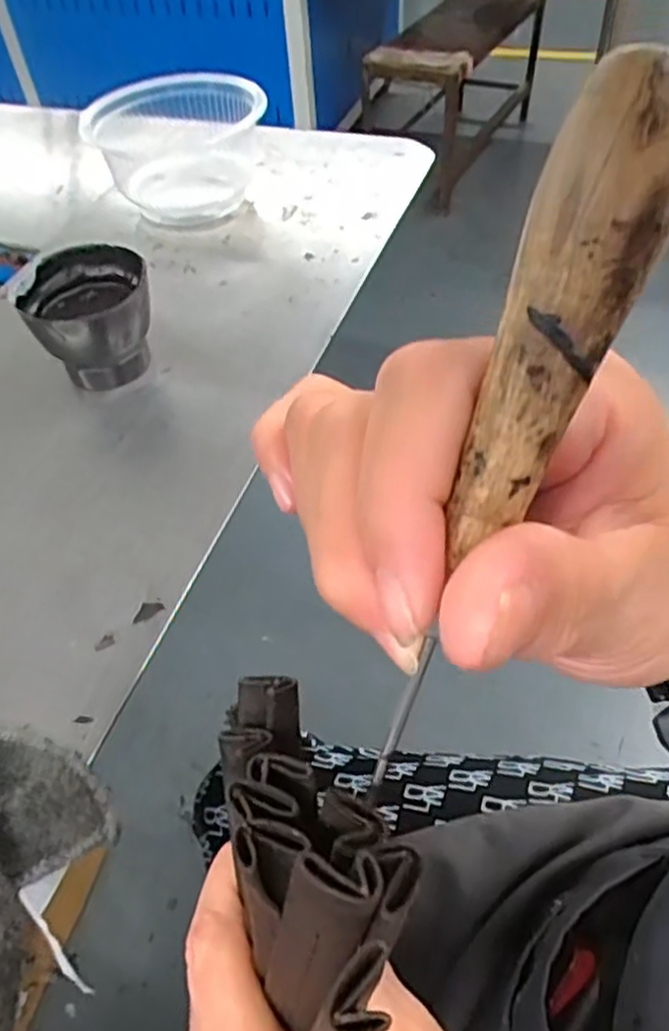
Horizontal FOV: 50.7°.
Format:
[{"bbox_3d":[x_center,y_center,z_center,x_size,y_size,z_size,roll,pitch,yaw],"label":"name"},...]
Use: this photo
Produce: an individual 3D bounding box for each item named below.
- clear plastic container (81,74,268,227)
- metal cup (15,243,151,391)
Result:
[{"bbox_3d":[-0.106,-0.255,0.482,0.110,0.063,0.110,-2,51,2],"label":"clear plastic container"},{"bbox_3d":[-0.122,-0.100,0.362,0.059,0.052,0.059,-2,51,2],"label":"metal cup"}]

